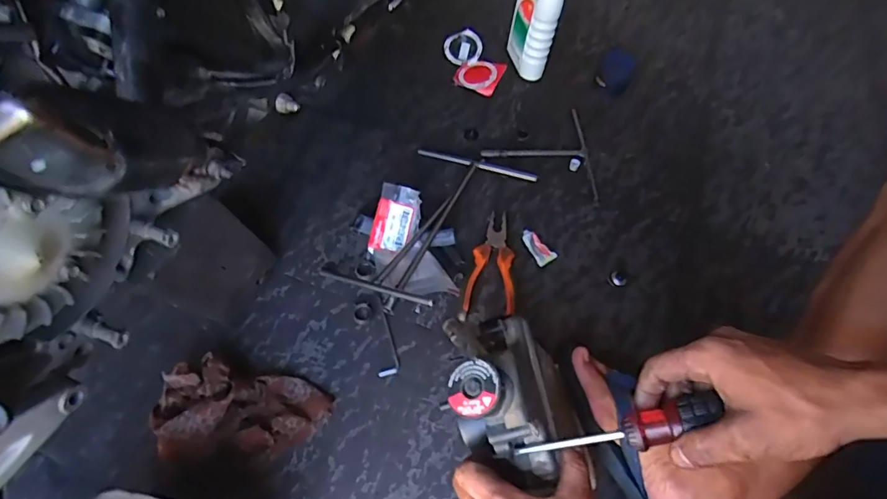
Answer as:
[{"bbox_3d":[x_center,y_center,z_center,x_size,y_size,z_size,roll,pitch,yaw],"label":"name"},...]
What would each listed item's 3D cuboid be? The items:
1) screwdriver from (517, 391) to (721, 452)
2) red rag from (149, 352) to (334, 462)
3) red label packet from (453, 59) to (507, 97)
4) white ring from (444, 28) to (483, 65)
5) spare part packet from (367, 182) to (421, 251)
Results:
[{"bbox_3d":[0.130,0.139,0.374,0.148,0.025,0.030,-23,58,21],"label":"screwdriver"},{"bbox_3d":[-0.230,0.181,0.565,0.189,0.061,0.106,-4,60,-4],"label":"red rag"},{"bbox_3d":[0.065,-0.313,0.889,0.082,0.012,0.067,21,80,16],"label":"red label packet"},{"bbox_3d":[0.038,-0.375,0.918,0.070,0.011,0.063,-20,87,1],"label":"white ring"},{"bbox_3d":[-0.066,-0.043,0.686,0.059,0.015,0.091,15,92,-3],"label":"spare part packet"}]

